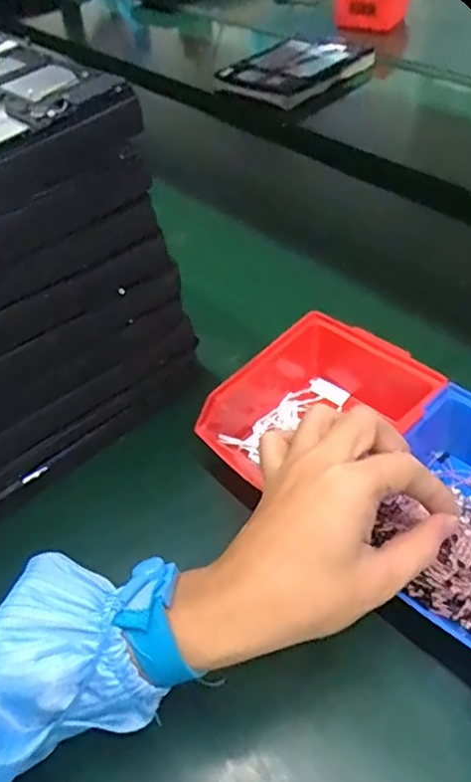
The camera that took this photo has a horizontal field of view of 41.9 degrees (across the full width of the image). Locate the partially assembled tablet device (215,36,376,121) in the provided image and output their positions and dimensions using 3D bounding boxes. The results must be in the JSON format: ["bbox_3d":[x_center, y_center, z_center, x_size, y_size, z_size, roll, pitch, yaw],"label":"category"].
[{"bbox_3d":[0.099,-0.505,0.985,0.169,0.045,0.236,33,59,30],"label":"partially assembled tablet device"}]

